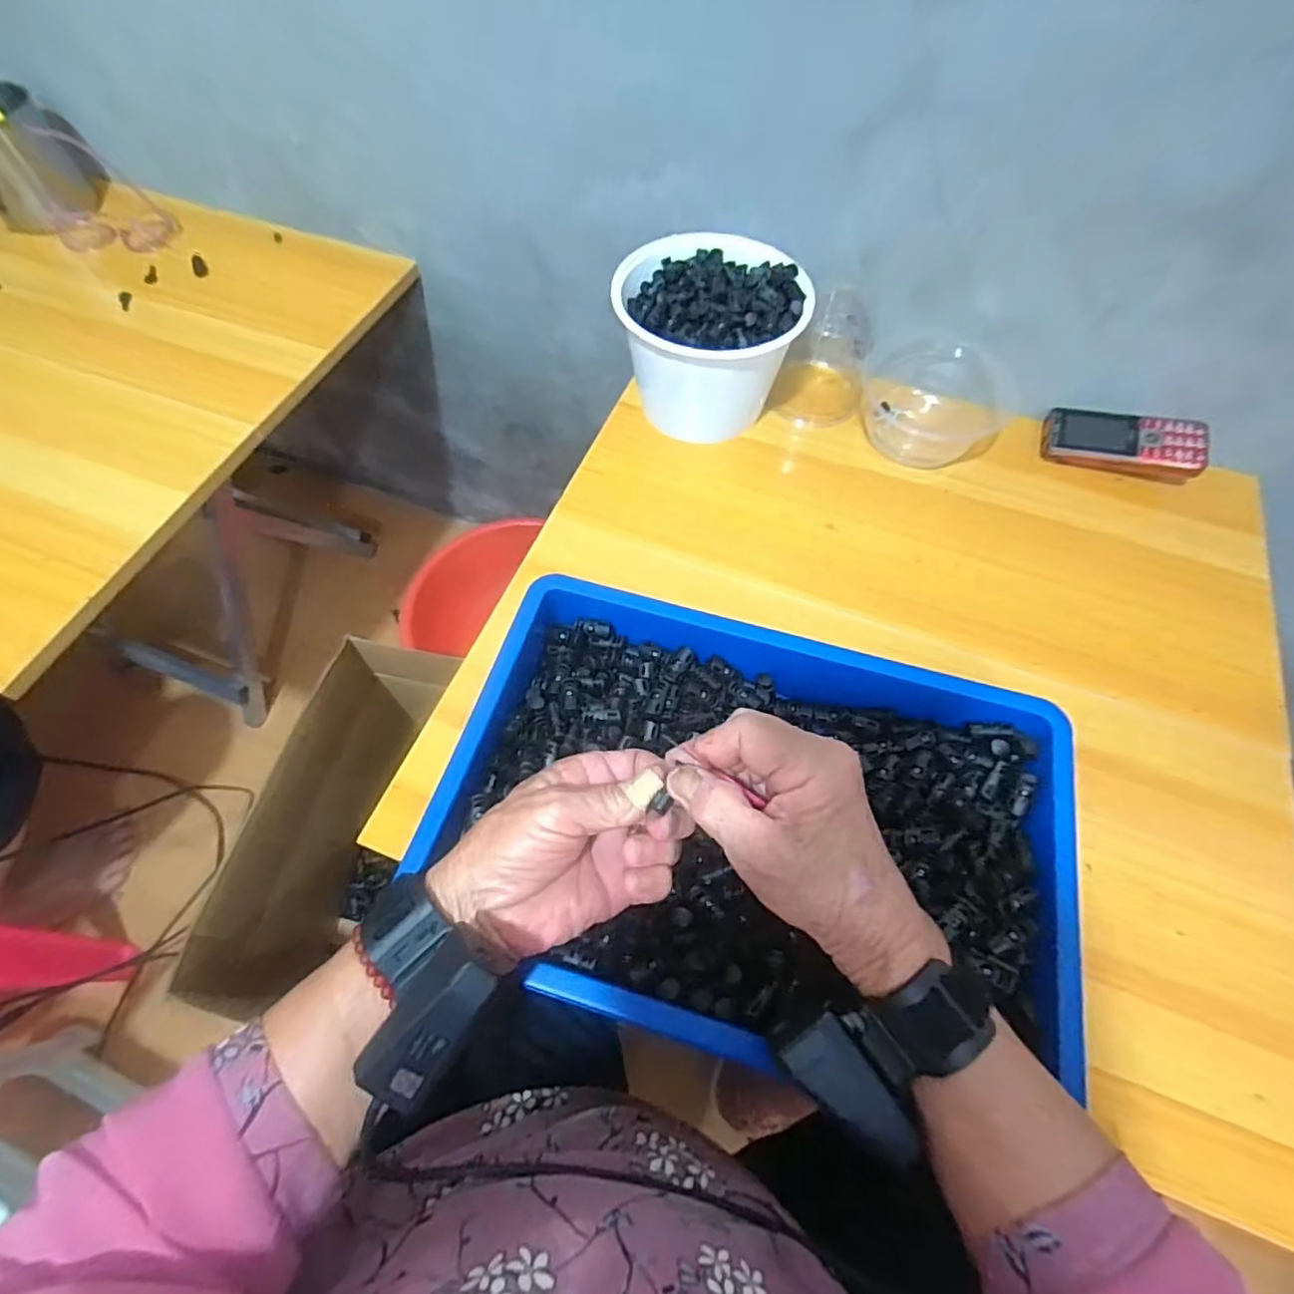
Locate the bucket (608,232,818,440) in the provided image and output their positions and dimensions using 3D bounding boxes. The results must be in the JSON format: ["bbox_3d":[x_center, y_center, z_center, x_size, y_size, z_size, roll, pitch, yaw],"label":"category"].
[{"bbox_3d":[0.061,-0.295,0.606,0.160,0.120,0.160,0,61,0],"label":"bucket"}]

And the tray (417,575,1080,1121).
[{"bbox_3d":[0.068,0.098,0.404,0.367,0.075,0.279,15,62,8],"label":"tray"}]

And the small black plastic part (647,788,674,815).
[{"bbox_3d":[0.007,0.078,0.314,0.009,0.007,0.011,30,65,15],"label":"small black plastic part"}]

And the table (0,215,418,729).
[{"bbox_3d":[-0.650,-0.166,0.889,0.563,0.619,0.588,18,62,9],"label":"table"}]

